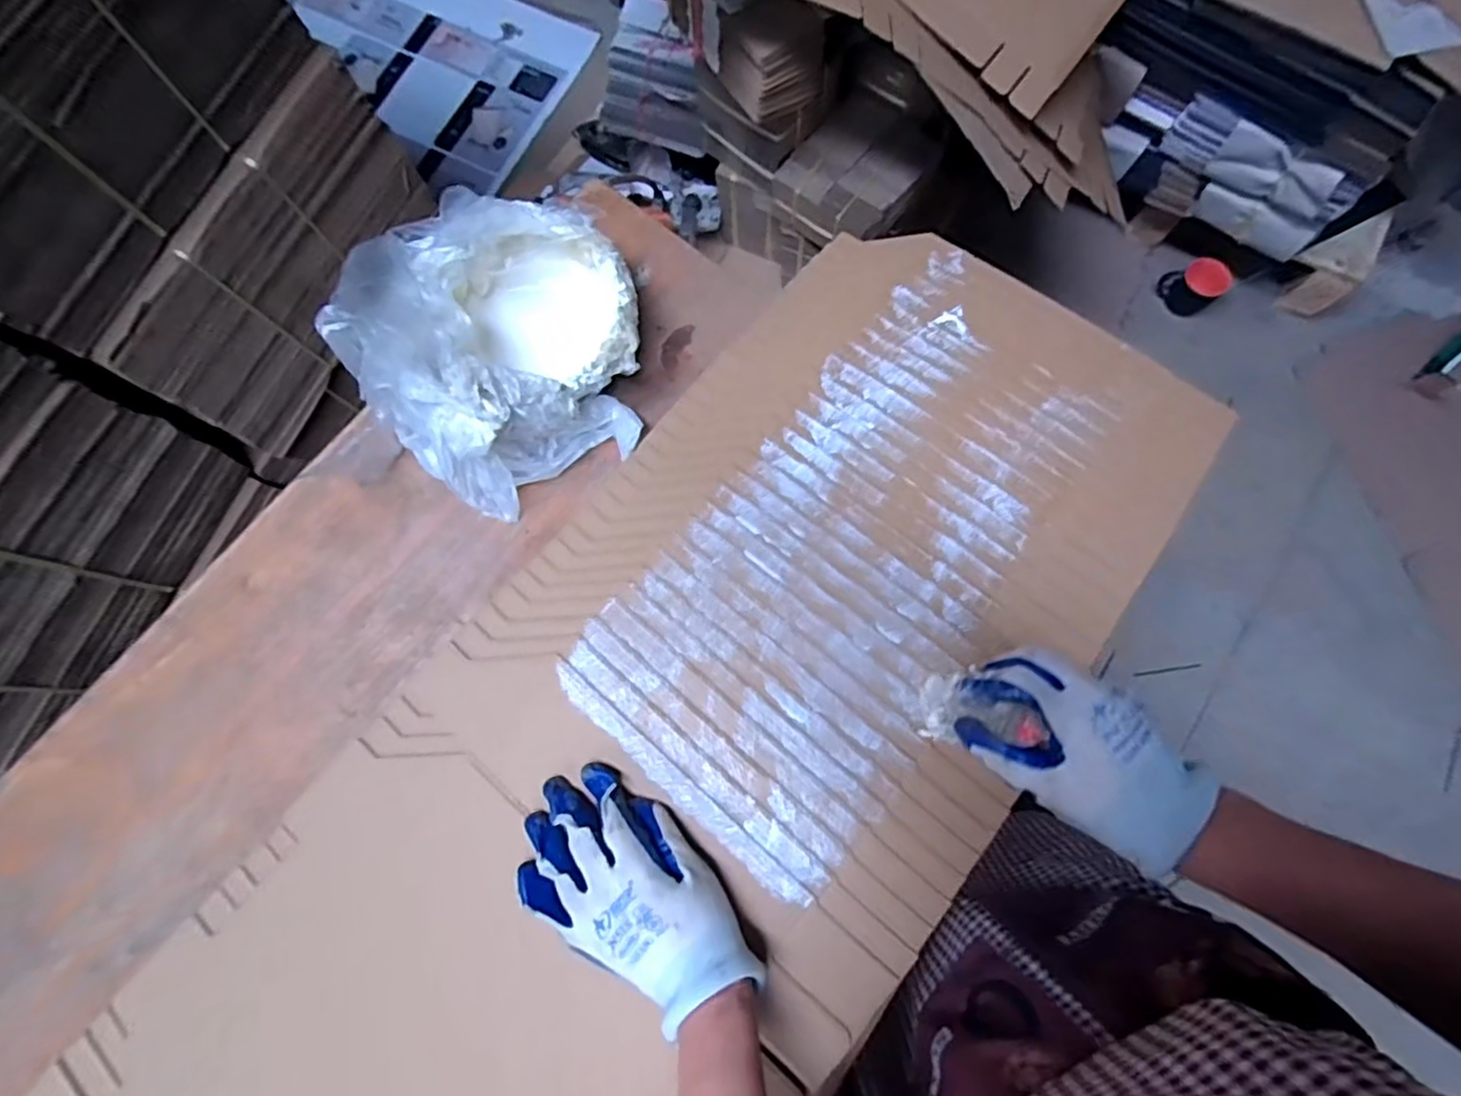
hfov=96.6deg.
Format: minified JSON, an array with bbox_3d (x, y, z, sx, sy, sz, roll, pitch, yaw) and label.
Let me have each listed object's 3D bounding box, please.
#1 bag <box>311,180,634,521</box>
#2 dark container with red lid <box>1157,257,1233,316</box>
[{"bbox_3d":[-0.196,-0.179,0.555,0.240,0.160,0.238,-22,78,-3],"label":"bag"},{"bbox_3d":[0.981,-0.557,1.376,0.093,0.083,0.095,0,77,2],"label":"dark container with red lid"}]

